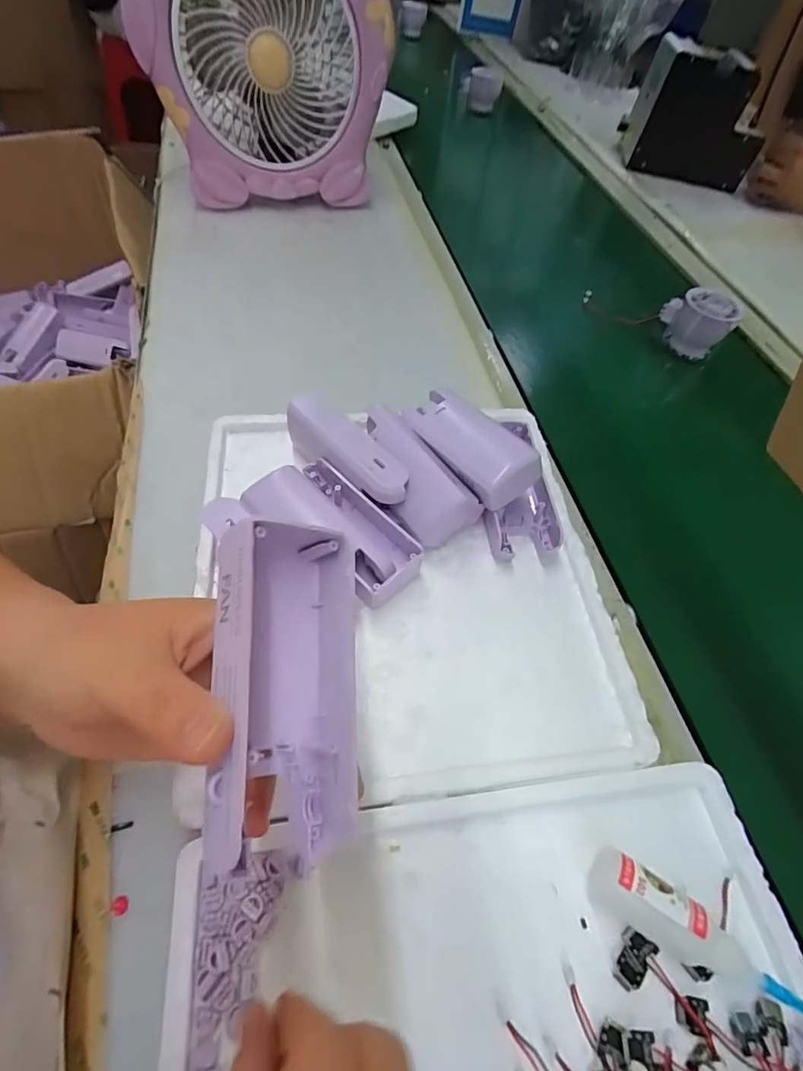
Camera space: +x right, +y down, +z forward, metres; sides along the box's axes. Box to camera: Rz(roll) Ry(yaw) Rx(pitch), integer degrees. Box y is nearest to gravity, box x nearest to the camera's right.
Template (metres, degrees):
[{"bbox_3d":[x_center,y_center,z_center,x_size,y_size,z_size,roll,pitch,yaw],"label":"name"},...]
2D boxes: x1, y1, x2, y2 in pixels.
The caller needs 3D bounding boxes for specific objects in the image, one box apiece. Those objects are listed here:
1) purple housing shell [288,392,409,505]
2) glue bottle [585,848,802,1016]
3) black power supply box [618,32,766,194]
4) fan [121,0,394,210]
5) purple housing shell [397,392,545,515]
[{"bbox_3d":[-0.035,-0.057,0.334,0.100,0.023,0.034,38,60,18],"label":"purple housing shell"},{"bbox_3d":[0.132,0.178,0.218,0.096,0.025,0.021,31,58,14],"label":"glue bottle"},{"bbox_3d":[0.467,-0.662,0.791,0.189,0.151,0.121,10,56,0],"label":"black power supply box"},{"bbox_3d":[-0.151,-0.519,0.545,0.258,0.267,0.143,-11,58,-14],"label":"fan"},{"bbox_3d":[0.044,-0.065,0.339,0.040,0.028,0.100,-31,65,-24],"label":"purple housing shell"}]

